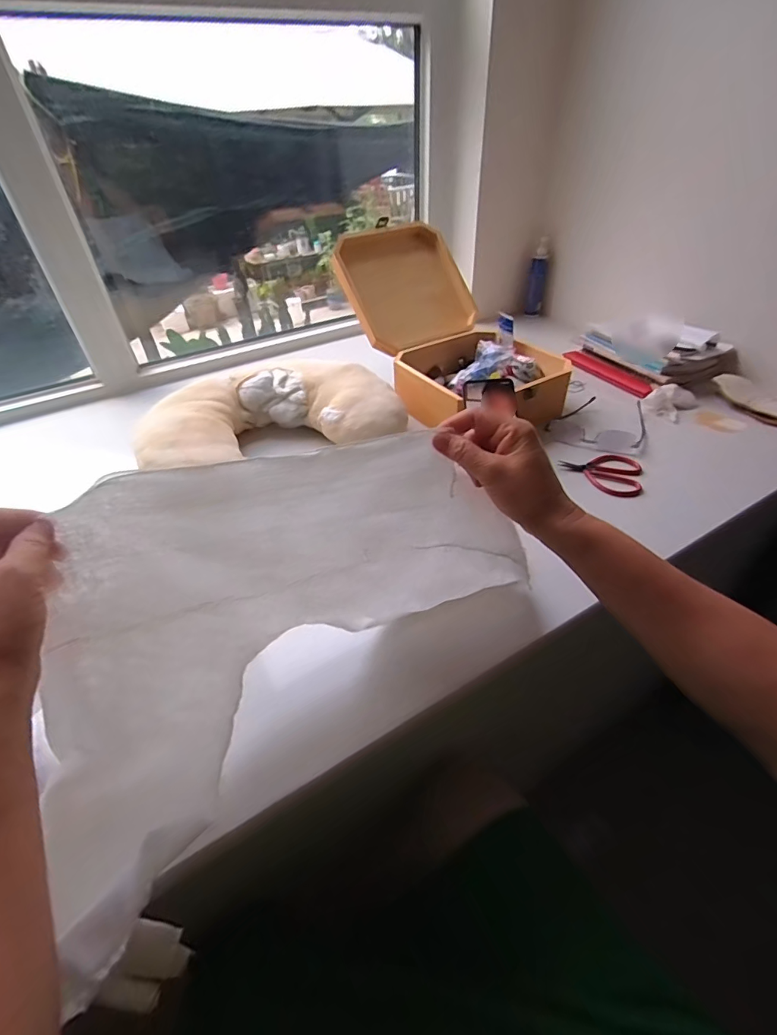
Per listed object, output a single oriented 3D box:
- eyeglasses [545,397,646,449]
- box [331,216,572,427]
[{"bbox_3d":[0.350,-0.163,0.748,0.140,0.036,0.139,19,46,23],"label":"eyeglasses"},{"bbox_3d":[0.103,-0.349,0.819,0.248,0.215,0.438,-24,46,-22],"label":"box"}]

